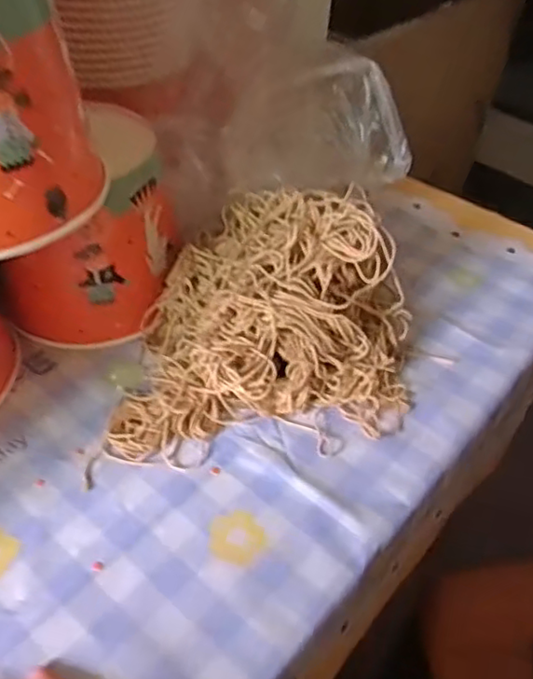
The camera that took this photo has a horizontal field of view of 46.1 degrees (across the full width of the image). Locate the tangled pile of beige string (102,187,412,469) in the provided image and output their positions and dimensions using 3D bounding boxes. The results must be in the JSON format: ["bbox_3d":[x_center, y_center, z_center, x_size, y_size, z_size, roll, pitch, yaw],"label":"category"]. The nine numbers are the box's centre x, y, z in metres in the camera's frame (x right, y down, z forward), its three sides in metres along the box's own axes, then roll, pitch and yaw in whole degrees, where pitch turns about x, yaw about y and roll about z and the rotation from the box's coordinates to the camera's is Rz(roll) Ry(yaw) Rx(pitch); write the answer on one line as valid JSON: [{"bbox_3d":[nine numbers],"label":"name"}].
[{"bbox_3d":[0.005,-0.013,0.454,0.208,0.108,0.184,5,44,2],"label":"tangled pile of beige string"}]

